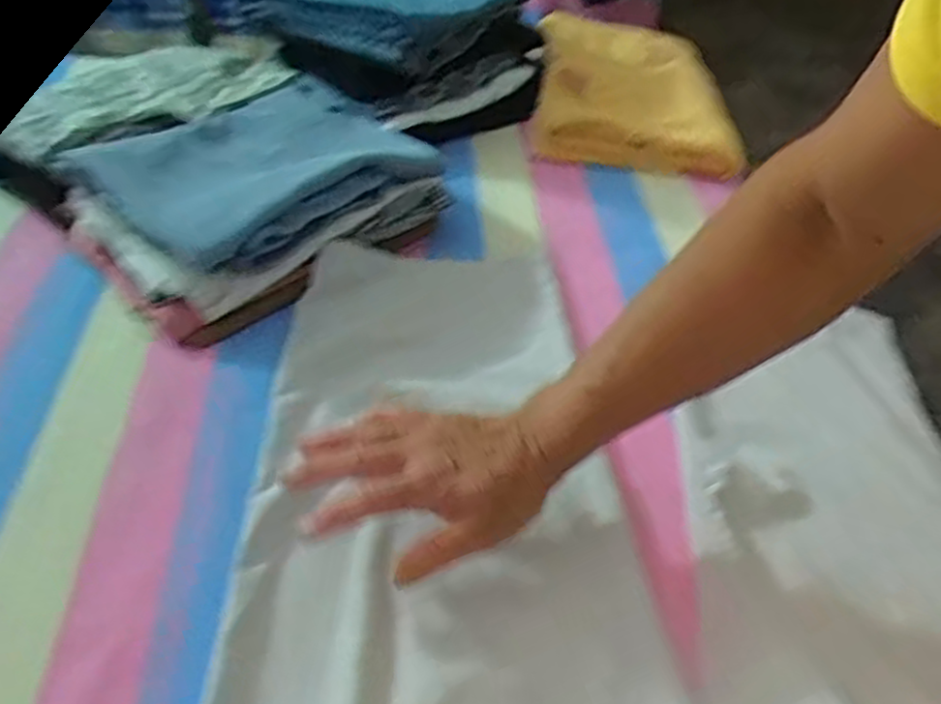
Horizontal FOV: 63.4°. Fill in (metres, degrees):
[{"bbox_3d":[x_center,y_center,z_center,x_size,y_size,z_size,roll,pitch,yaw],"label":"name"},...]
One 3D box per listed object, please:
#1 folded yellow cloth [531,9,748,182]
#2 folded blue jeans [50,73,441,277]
[{"bbox_3d":[0.186,-0.310,0.916,0.224,0.069,0.332,3,41,1],"label":"folded yellow cloth"},{"bbox_3d":[-0.183,-0.171,0.685,0.243,0.041,0.278,30,48,27],"label":"folded blue jeans"}]

